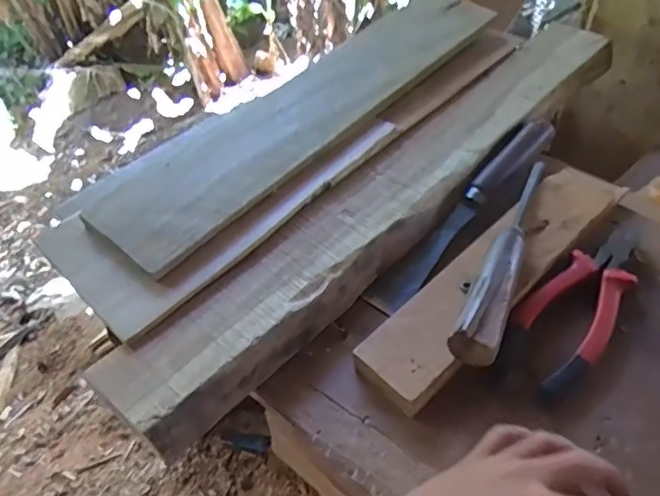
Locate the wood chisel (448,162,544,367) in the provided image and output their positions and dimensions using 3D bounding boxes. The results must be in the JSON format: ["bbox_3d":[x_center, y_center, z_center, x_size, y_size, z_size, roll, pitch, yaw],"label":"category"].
[{"bbox_3d":[0.146,-0.002,0.451,0.031,0.030,0.224,20,54,20],"label":"wood chisel"}]

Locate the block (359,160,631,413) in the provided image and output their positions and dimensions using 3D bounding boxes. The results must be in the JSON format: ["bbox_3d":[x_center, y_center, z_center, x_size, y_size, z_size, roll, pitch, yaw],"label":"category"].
[{"bbox_3d":[0.141,0.011,0.463,0.065,0.029,0.301,34,60,29],"label":"block"}]

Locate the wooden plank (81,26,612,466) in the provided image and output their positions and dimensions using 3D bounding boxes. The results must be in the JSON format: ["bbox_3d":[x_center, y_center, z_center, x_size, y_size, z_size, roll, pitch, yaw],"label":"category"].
[{"bbox_3d":[0.074,-0.061,0.532,0.083,0.034,0.619,34,60,29],"label":"wooden plank"}]

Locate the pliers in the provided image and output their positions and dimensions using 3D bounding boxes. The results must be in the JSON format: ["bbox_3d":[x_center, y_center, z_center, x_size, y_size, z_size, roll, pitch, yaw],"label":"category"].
[{"bbox_3d":[0.200,0.037,0.451,0.063,0.023,0.190,31,58,27],"label":"pliers"}]

